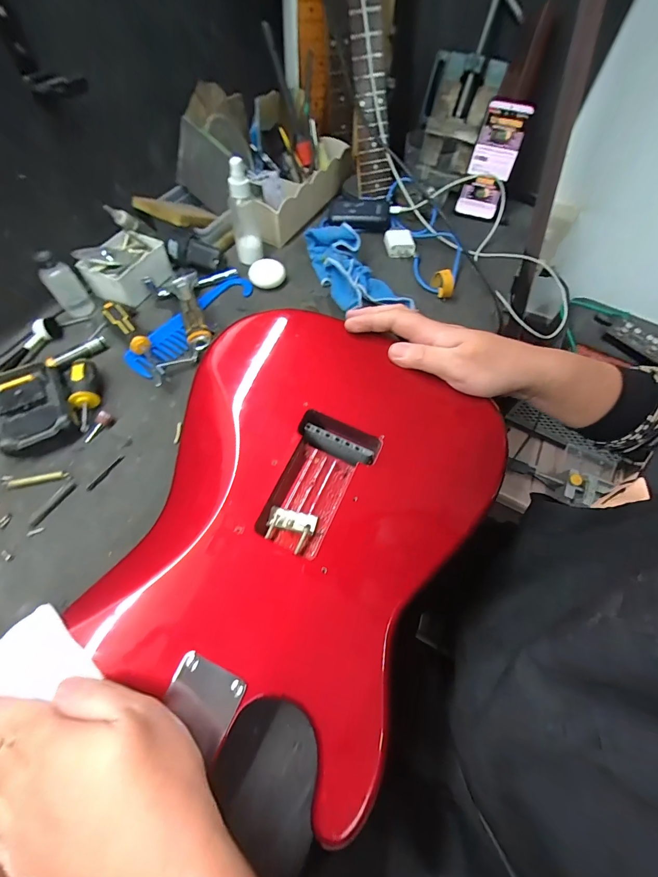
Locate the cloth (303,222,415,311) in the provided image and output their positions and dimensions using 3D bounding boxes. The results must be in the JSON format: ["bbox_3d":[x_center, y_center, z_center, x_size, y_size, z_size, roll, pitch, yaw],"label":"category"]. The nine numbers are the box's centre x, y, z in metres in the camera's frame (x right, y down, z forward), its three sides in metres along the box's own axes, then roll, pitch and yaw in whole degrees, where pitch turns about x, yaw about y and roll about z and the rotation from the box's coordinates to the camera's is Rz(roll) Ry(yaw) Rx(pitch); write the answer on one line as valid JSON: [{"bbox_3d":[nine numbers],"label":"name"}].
[{"bbox_3d":[0.040,-0.262,0.534,0.091,0.053,0.203,-22,65,-15],"label":"cloth"}]

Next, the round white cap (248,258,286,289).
[{"bbox_3d":[-0.097,-0.258,0.547,0.055,0.020,0.055,1,61,-3],"label":"round white cap"}]

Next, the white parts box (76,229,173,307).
[{"bbox_3d":[-0.295,-0.255,0.518,0.087,0.042,0.107,20,62,8],"label":"white parts box"}]

